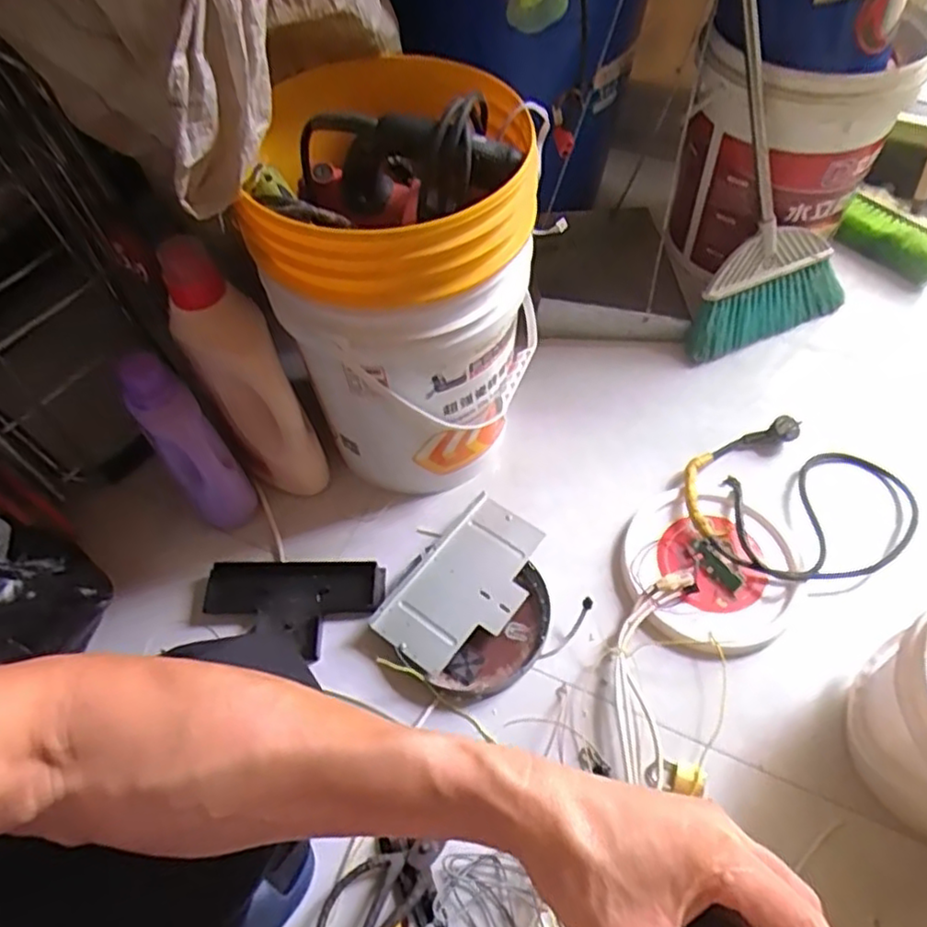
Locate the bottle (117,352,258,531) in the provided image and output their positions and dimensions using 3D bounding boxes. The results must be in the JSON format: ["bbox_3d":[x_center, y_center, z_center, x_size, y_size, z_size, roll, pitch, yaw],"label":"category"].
[{"bbox_3d":[-0.351,-0.017,0.877,0.079,0.273,0.058,-35,40,-19],"label":"bottle"}]

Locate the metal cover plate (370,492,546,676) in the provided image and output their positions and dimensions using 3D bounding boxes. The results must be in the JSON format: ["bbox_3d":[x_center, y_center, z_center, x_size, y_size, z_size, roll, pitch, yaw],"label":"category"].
[{"bbox_3d":[0.005,0.158,0.879,0.135,0.031,0.233,33,63,23],"label":"metal cover plate"}]

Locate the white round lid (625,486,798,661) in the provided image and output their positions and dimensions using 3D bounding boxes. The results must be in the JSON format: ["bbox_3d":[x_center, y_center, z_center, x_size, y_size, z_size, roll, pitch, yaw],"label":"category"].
[{"bbox_3d":[0.317,0.129,0.882,0.213,0.020,0.223,-2,55,2],"label":"white round lid"}]

